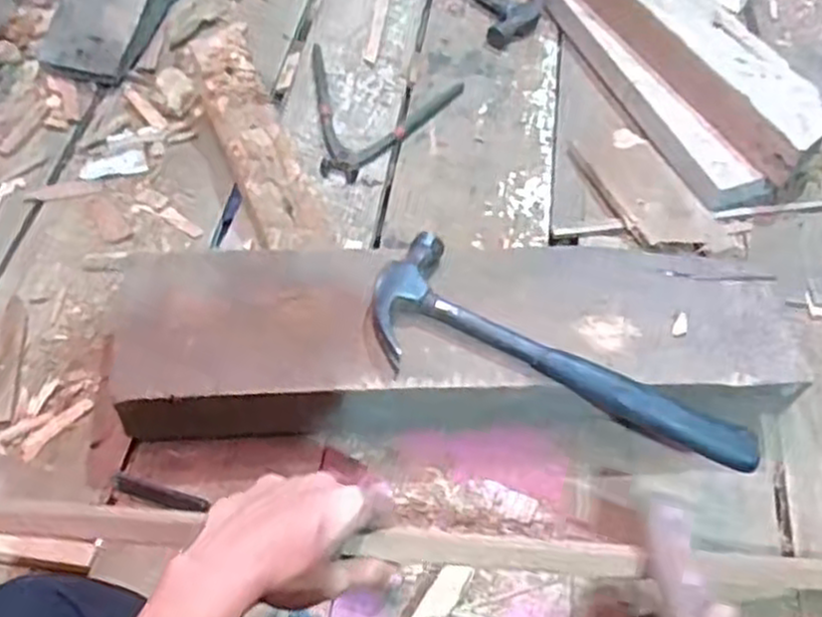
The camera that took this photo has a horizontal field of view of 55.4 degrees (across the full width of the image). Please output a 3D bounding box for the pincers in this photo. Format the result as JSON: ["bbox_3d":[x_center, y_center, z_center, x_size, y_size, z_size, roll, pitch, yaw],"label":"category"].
[{"bbox_3d":[-0.050,-0.218,0.896,0.184,0.016,0.204,13,56,4],"label":"pincers"}]

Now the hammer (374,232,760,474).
[{"bbox_3d":[0.124,0.033,0.635,0.313,0.032,0.117,19,56,7],"label":"hammer"}]

